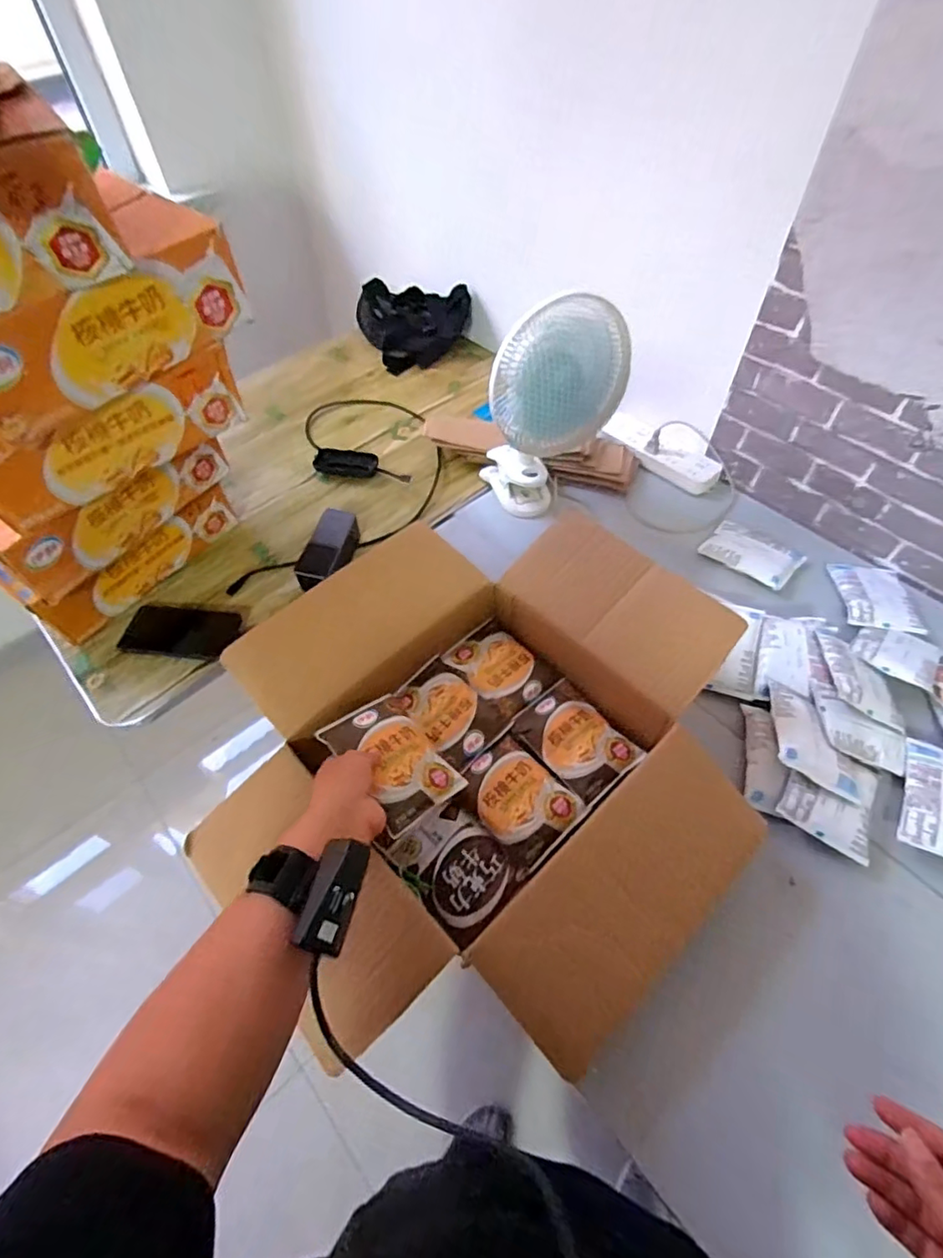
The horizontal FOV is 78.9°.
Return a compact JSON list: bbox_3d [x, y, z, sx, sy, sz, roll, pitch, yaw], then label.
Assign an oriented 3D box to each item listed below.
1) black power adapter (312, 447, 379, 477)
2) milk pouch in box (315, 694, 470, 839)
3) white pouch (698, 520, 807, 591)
[{"bbox_3d":[-0.225,-0.295,1.025,0.119,0.018,0.057,9,56,8],"label":"black power adapter"},{"bbox_3d":[-0.081,0.133,0.590,0.097,0.023,0.130,-26,65,-42],"label":"milk pouch in box"},{"bbox_3d":[0.433,-0.120,0.881,0.134,0.033,0.096,32,62,22],"label":"white pouch"}]

